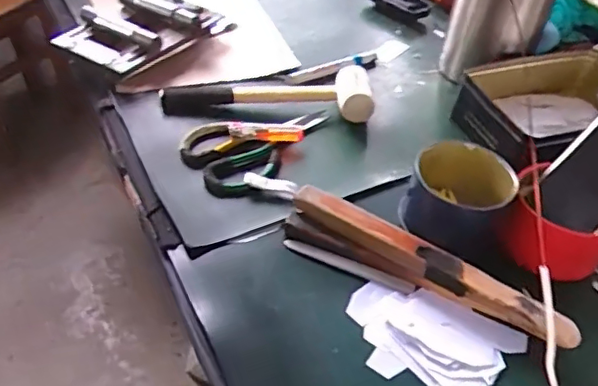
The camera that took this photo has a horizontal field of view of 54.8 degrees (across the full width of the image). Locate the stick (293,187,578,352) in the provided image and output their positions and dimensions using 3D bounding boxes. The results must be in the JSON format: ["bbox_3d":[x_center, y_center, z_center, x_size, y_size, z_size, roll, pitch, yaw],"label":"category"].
[{"bbox_3d":[0.114,0.066,0.537,0.279,0.035,0.048,24,48,19],"label":"stick"}]

